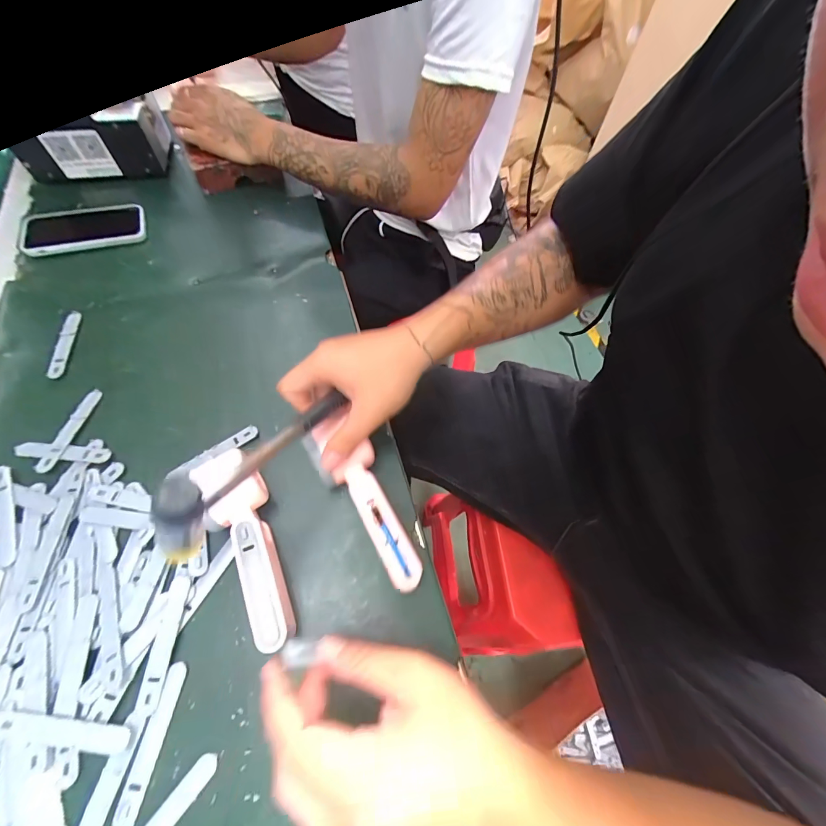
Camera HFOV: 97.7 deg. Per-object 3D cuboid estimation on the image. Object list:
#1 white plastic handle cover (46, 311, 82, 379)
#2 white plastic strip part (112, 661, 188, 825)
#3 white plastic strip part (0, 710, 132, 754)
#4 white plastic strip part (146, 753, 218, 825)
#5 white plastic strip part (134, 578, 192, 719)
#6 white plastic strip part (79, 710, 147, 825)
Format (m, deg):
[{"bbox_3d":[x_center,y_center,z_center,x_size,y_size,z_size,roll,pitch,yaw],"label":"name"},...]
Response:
[{"bbox_3d":[-0.393,-0.079,0.407,0.017,0.004,0.091,-3,62,-6],"label":"white plastic handle cover"},{"bbox_3d":[-0.191,0.240,0.265,0.015,0.004,0.094,8,62,0],"label":"white plastic strip part"},{"bbox_3d":[-0.251,0.228,0.259,0.092,0.010,0.016,9,62,1],"label":"white plastic strip part"},{"bbox_3d":[-0.174,0.283,0.244,0.015,0.004,0.092,36,65,15],"label":"white plastic strip part"},{"bbox_3d":[-0.200,0.184,0.290,0.015,0.005,0.094,3,62,-2],"label":"white plastic strip part"},{"bbox_3d":[-0.215,0.266,0.248,0.016,0.005,0.094,11,62,2],"label":"white plastic strip part"}]

